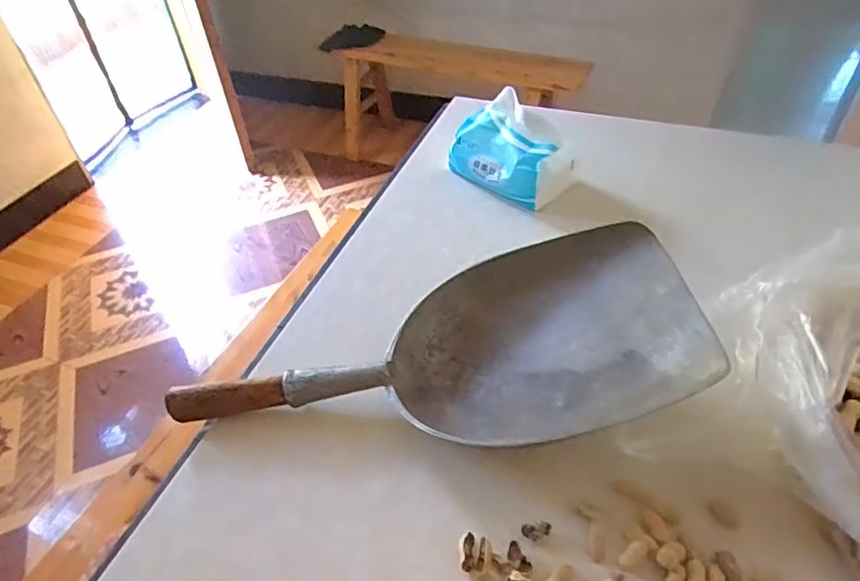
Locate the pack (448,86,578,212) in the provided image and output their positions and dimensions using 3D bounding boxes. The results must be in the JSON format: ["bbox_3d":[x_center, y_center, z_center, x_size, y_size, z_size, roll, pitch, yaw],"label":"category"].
[{"bbox_3d":[0.096,-0.167,0.655,0.143,0.097,0.079,32,55,29],"label":"pack"}]

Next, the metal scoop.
[{"bbox_3d":[-0.001,0.039,0.463,0.413,0.085,0.176,-2,45,1],"label":"metal scoop"}]

